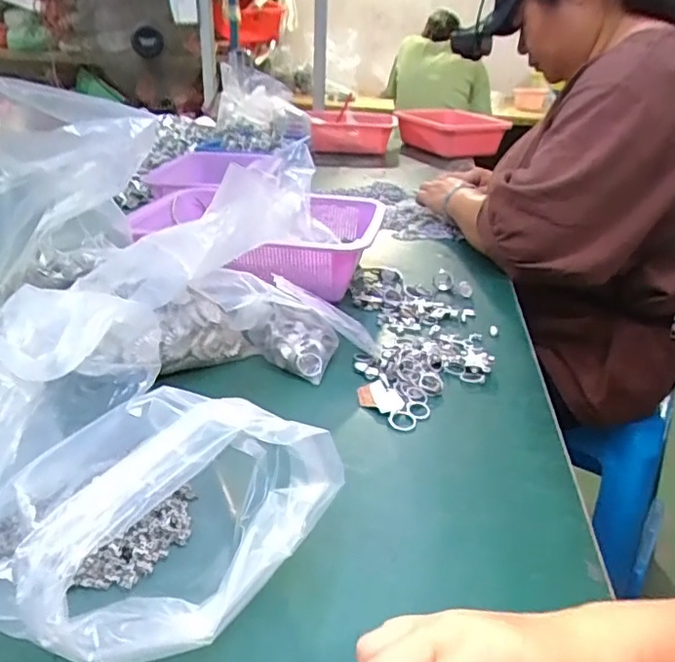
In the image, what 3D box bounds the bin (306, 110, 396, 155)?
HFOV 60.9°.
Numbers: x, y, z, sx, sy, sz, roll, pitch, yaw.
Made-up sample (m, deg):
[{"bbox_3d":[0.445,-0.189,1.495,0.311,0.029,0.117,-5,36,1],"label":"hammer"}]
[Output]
[{"bbox_3d":[0.037,-0.506,1.456,0.225,0.095,0.158,5,28,2],"label":"bin"}]

